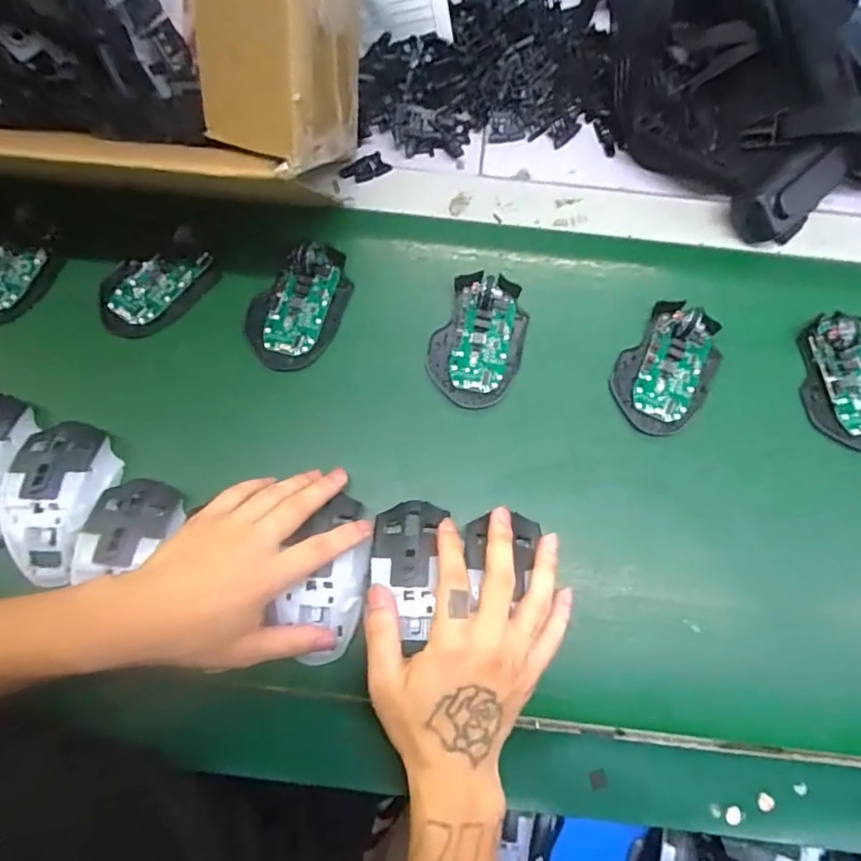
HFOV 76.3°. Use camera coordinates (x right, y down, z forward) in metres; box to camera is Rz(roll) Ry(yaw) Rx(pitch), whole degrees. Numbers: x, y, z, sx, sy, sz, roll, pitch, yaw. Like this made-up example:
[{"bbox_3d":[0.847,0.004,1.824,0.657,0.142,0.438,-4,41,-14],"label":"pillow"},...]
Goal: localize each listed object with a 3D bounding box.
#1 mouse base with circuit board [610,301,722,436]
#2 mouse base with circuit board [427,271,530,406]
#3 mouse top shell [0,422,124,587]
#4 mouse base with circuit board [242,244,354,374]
[{"bbox_3d":[0.195,-0.051,0.446,0.071,0.025,0.108,32,76,8],"label":"mouse base with circuit board"},{"bbox_3d":[0.040,-0.076,0.454,0.073,0.027,0.113,17,74,4],"label":"mouse base with circuit board"},{"bbox_3d":[-0.270,0.048,0.391,0.060,0.031,0.113,10,74,2],"label":"mouse top shell"},{"bbox_3d":[-0.111,-0.104,0.457,0.072,0.026,0.109,18,74,5],"label":"mouse base with circuit board"}]

